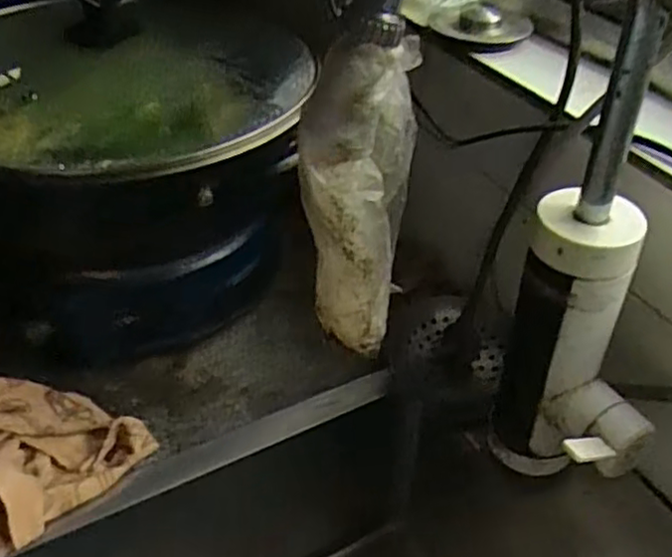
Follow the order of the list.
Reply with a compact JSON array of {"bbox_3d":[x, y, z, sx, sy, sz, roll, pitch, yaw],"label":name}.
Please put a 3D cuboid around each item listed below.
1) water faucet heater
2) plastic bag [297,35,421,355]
[{"bbox_3d":[0.142,0.053,0.412,0.058,0.194,0.104,-11,42,-15],"label":"water faucet heater"},{"bbox_3d":[0.009,-0.037,0.313,0.048,0.147,0.049,3,40,1],"label":"plastic bag"}]

